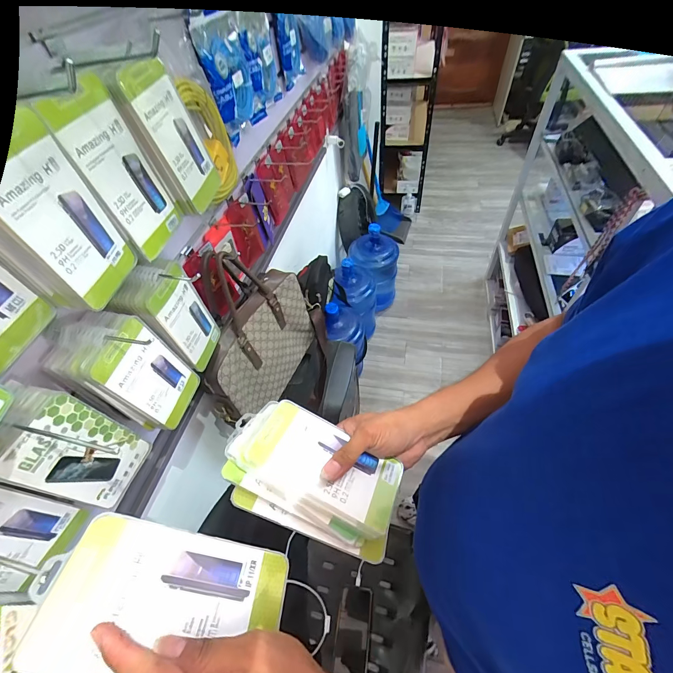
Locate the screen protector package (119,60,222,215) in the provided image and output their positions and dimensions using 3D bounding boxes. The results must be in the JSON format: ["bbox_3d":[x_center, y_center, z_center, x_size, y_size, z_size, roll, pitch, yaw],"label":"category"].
[{"bbox_3d":[-0.204,-0.260,0.424,0.012,0.160,0.090,1,56,14],"label":"screen protector package"}]

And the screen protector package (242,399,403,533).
[{"bbox_3d":[-0.011,0.137,0.361,0.166,0.009,0.086,25,44,7],"label":"screen protector package"}]

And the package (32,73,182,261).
[{"bbox_3d":[-0.240,-0.183,0.370,0.018,0.164,0.092,0,52,6],"label":"package"}]

